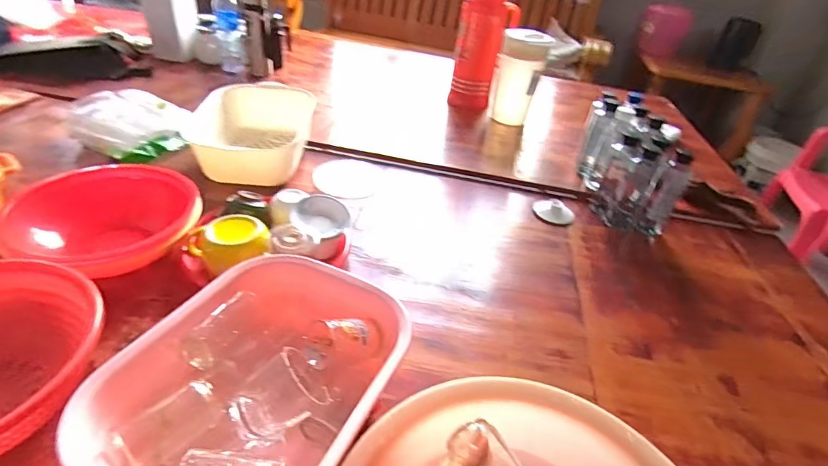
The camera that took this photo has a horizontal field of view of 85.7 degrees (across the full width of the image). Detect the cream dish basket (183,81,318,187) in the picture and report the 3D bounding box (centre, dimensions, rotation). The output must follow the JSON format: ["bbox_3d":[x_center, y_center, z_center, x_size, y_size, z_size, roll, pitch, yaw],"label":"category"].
[{"bbox_3d":[-0.325,-0.208,0.932,0.211,0.118,0.222,1,37,-9],"label":"cream dish basket"}]

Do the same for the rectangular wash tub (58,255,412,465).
[{"bbox_3d":[-0.151,0.157,0.465,0.234,0.097,0.292,19,38,15],"label":"rectangular wash tub"}]

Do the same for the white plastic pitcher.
[{"bbox_3d":[0.293,-0.443,1.254,0.123,0.231,0.127,10,36,3],"label":"white plastic pitcher"}]

